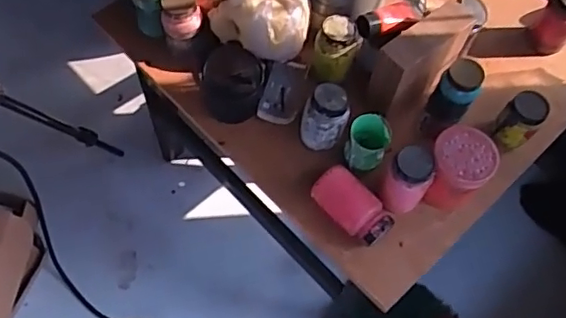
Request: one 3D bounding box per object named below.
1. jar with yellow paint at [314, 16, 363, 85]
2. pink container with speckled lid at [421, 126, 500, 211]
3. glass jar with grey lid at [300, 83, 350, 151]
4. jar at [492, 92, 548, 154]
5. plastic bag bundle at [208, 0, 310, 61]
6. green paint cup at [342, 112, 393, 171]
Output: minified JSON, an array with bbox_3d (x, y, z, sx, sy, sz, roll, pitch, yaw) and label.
[{"bbox_3d":[0.081,-0.172,0.921,0.065,0.088,0.063,-20,67,-14],"label":"jar with yellow paint"},{"bbox_3d":[0.252,0.018,0.860,0.088,0.101,0.096,30,66,10],"label":"pink container with speckled lid"},{"bbox_3d":[0.060,-0.056,0.883,0.064,0.115,0.059,2,64,-4],"label":"glass jar with grey lid"},{"bbox_3d":[0.364,-0.054,0.913,0.055,0.100,0.059,2,64,-4],"label":"jar"},{"bbox_3d":[-0.037,-0.230,0.936,0.154,0.096,0.105,1,64,-1],"label":"plastic bag bundle"},{"bbox_3d":[0.124,-0.020,0.879,0.058,0.082,0.065,21,64,6],"label":"green paint cup"}]

